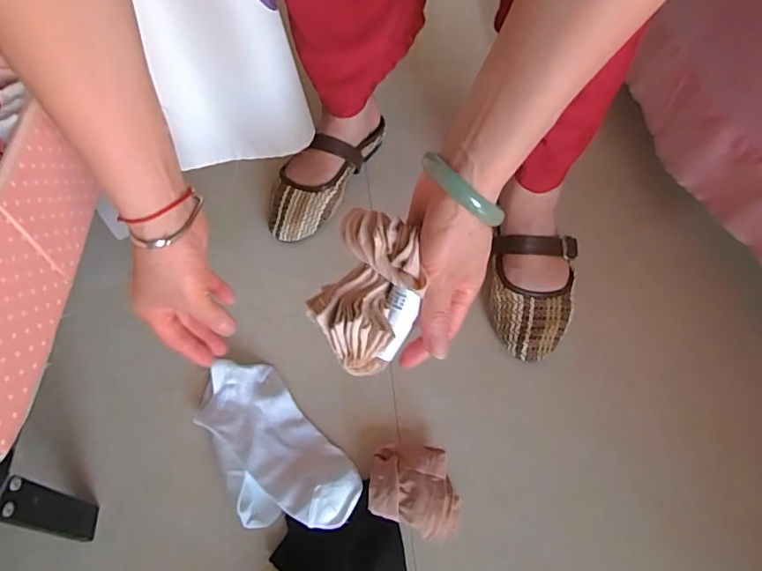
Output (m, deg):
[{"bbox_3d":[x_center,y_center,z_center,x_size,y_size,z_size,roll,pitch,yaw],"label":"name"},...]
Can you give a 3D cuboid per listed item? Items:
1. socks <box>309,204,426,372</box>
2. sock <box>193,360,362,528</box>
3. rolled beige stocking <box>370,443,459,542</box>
[{"bbox_3d":[-0.009,0.004,0.349,0.069,0.054,0.098,19,59,14],"label":"socks"},{"bbox_3d":[-0.109,0.157,0.494,0.098,0.036,0.190,-37,63,-20],"label":"sock"},{"bbox_3d":[0.030,0.184,0.464,0.079,0.023,0.076,4,57,4],"label":"rolled beige stocking"}]

